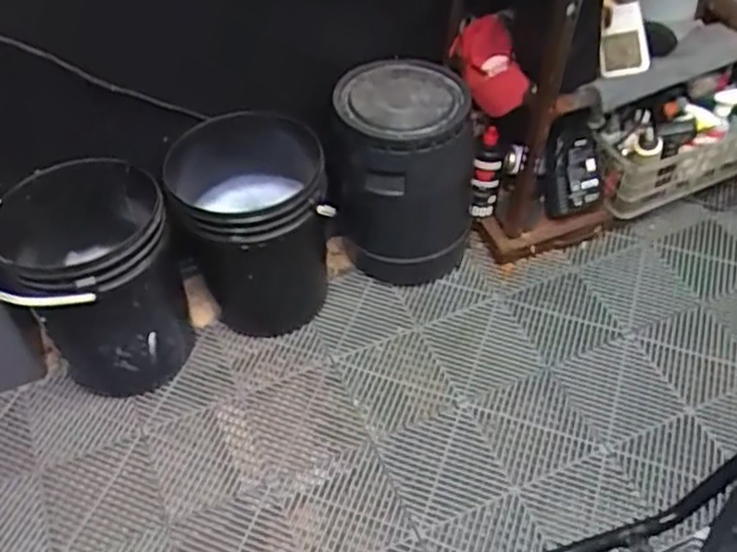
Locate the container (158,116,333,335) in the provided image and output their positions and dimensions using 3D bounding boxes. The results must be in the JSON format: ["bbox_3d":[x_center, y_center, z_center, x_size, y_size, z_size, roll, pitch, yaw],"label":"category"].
[{"bbox_3d":[-0.227,-0.081,1.514,0.313,0.411,0.296,-13,52,-9],"label":"container"}]

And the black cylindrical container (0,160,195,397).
[{"bbox_3d":[-0.521,0.031,1.414,0.292,0.395,0.300,0,50,0],"label":"black cylindrical container"}]

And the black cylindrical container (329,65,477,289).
[{"bbox_3d":[0.067,-0.187,1.509,0.286,0.435,0.263,0,50,0],"label":"black cylindrical container"}]

